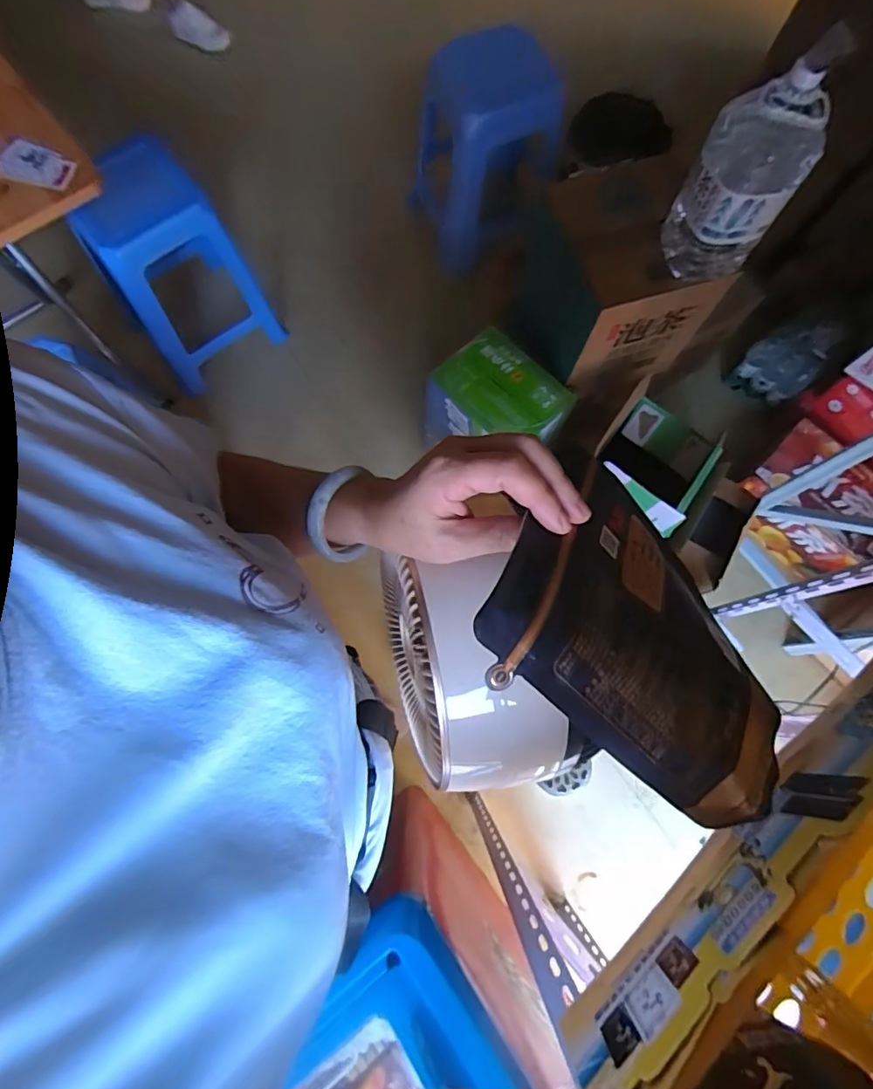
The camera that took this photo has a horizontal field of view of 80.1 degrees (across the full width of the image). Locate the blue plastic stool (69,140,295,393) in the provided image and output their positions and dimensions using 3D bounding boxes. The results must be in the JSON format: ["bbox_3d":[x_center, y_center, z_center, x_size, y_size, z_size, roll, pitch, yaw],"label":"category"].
[{"bbox_3d":[-0.690,-0.738,1.414,0.348,0.537,0.342,-32,78,-9],"label":"blue plastic stool"}]

